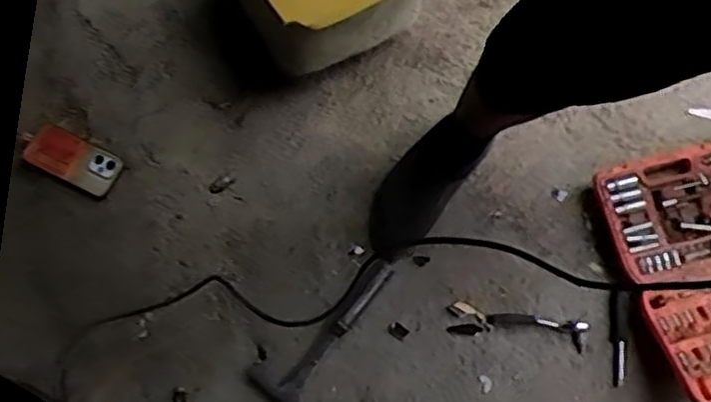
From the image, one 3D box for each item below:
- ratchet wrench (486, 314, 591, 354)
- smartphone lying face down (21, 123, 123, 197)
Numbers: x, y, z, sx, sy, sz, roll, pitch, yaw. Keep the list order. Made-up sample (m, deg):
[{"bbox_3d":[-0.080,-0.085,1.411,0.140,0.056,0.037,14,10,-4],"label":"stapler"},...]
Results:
[{"bbox_3d":[0.287,0.202,1.134,0.155,0.016,0.044,9,75,4],"label":"ratchet wrench"},{"bbox_3d":[-0.443,-0.065,1.133,0.136,0.015,0.072,28,71,-19],"label":"smartphone lying face down"}]

